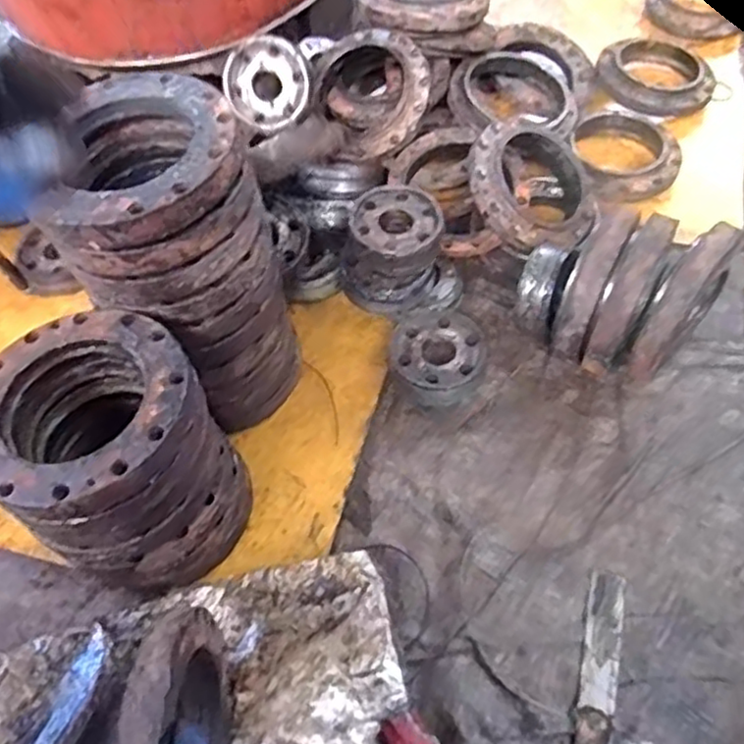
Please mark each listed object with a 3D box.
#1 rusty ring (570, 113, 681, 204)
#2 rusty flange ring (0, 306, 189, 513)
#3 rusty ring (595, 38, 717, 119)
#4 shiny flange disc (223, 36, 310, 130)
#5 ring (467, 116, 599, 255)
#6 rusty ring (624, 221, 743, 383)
[{"bbox_3d":[0.400,-0.348,1.095,0.170,0.036,0.184,0,57,0],"label":"rusty ring"},{"bbox_3d":[-0.262,0.023,0.600,0.194,0.021,0.191,-2,56,2],"label":"rusty flange ring"},{"bbox_3d":[0.493,-0.513,1.192,0.189,0.038,0.189,0,57,0],"label":"rusty ring"},{"bbox_3d":[-0.149,-0.406,0.966,0.118,0.025,0.115,2,111,6],"label":"shiny flange disc"},{"bbox_3d":[0.220,-0.252,0.963,0.203,0.068,0.194,23,69,-17],"label":"ring"},{"bbox_3d":[0.363,-0.070,0.824,0.043,0.197,0.173,35,64,21],"label":"rusty ring"}]

